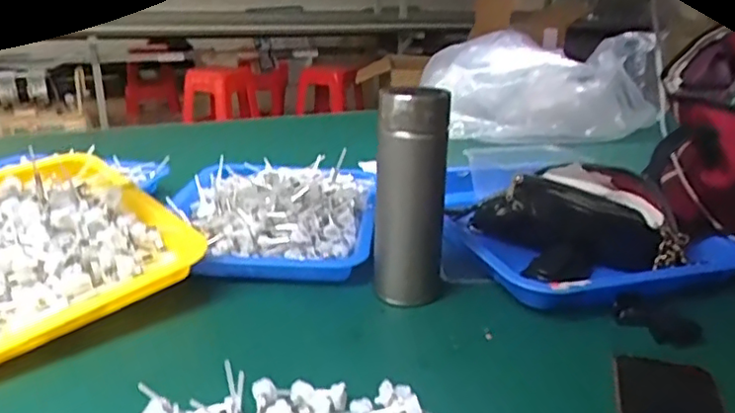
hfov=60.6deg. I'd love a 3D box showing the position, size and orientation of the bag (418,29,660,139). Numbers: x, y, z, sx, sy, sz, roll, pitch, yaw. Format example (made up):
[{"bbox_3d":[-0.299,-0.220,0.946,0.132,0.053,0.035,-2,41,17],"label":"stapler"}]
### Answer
[{"bbox_3d":[0.300,-0.222,1.137,0.381,0.173,0.209,5,21,8],"label":"bag"}]

